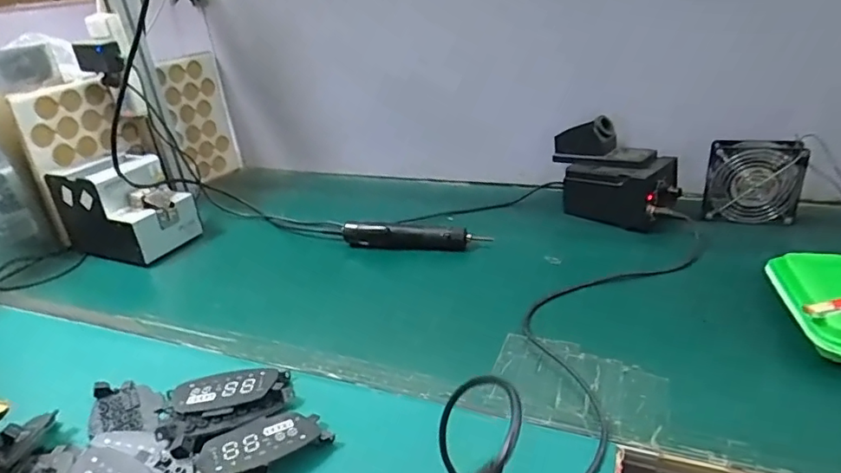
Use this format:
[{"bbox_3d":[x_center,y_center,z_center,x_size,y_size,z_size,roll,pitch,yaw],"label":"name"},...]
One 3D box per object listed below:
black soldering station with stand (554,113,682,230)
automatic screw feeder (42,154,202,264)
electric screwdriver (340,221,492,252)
[{"bbox_3d":[0.302,-0.095,0.836,0.197,0.138,0.077,16,35,35],"label":"black soldering station with stand"},{"bbox_3d":[-0.502,-0.056,0.882,0.192,0.145,0.137,12,32,30],"label":"automatic screw feeder"},{"bbox_3d":[-0.012,-0.004,0.817,0.231,0.036,0.029,1,28,13],"label":"electric screwdriver"}]

